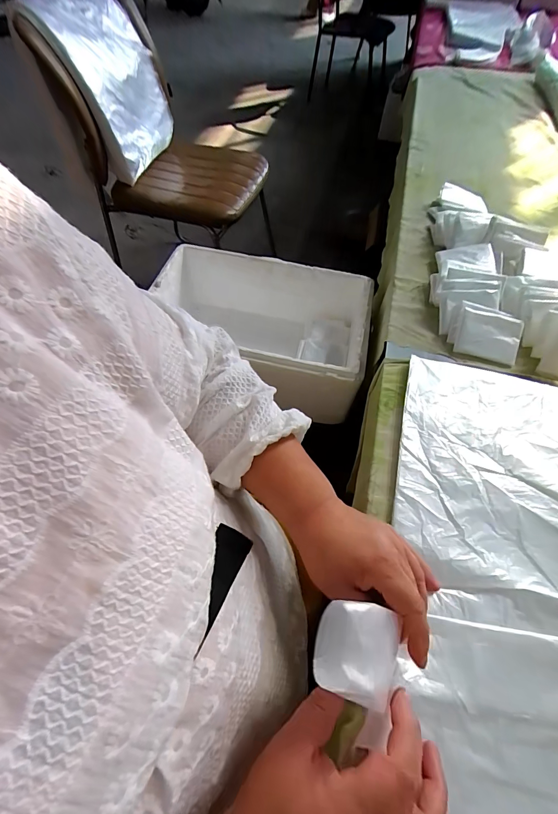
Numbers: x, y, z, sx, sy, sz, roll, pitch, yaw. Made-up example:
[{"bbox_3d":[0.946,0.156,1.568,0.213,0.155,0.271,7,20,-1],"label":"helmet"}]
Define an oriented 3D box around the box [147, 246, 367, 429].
[{"bbox_3d":[-0.032,-0.139,0.665,0.381,0.163,0.285,8,58,4],"label":"box"}]

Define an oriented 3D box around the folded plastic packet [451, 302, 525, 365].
[{"bbox_3d":[0.305,-0.107,0.493,0.084,0.011,0.082,15,82,7],"label":"folded plastic packet"}]

